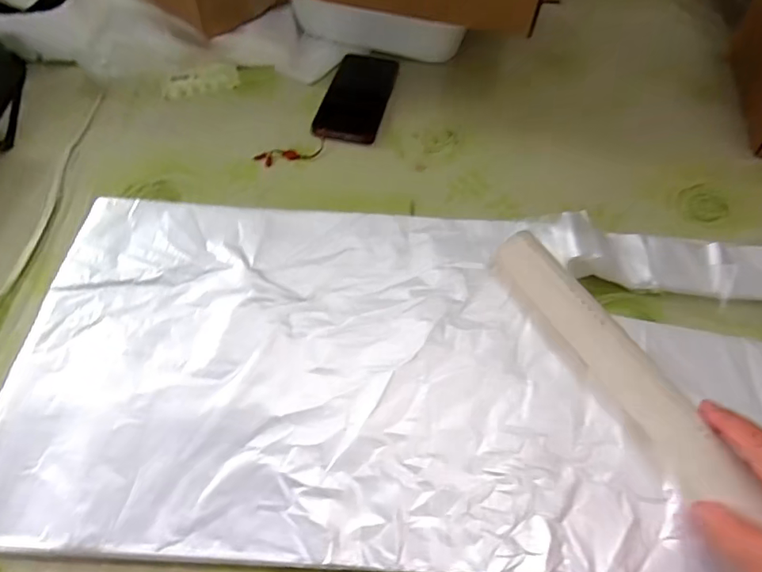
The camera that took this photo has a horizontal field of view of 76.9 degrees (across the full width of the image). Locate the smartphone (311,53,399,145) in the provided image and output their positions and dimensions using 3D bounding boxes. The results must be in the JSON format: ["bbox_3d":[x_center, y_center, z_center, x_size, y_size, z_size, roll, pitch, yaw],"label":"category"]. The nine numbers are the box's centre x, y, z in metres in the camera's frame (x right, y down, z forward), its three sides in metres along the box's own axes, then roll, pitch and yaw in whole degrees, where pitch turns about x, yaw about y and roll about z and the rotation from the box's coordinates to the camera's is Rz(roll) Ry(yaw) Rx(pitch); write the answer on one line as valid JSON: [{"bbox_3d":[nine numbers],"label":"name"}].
[{"bbox_3d":[-0.029,-0.238,0.599,0.077,0.007,0.160,11,57,6],"label":"smartphone"}]

